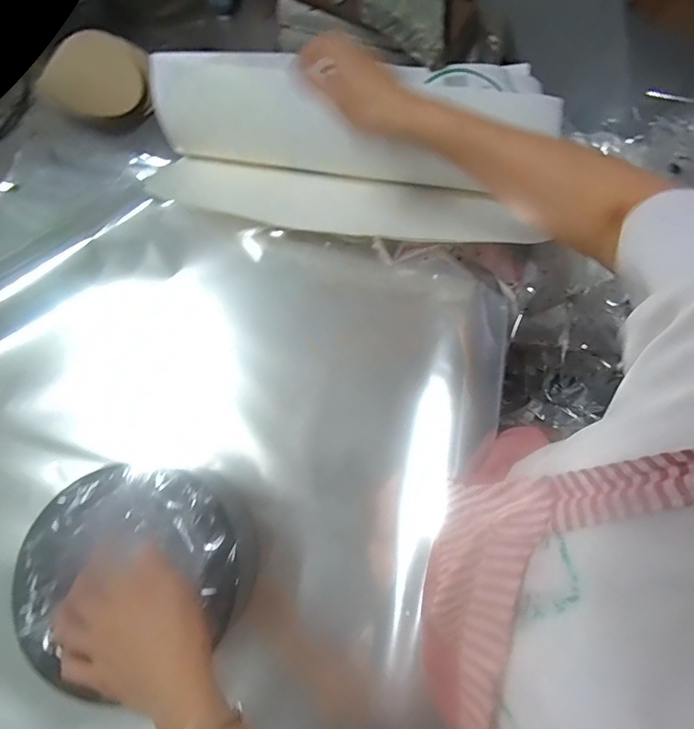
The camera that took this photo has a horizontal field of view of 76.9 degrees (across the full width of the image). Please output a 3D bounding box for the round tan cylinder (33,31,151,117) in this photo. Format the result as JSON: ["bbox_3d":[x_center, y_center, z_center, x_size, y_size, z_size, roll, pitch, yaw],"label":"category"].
[{"bbox_3d":[-0.354,-0.410,0.619,0.137,0.043,0.138,27,76,5],"label":"round tan cylinder"}]

